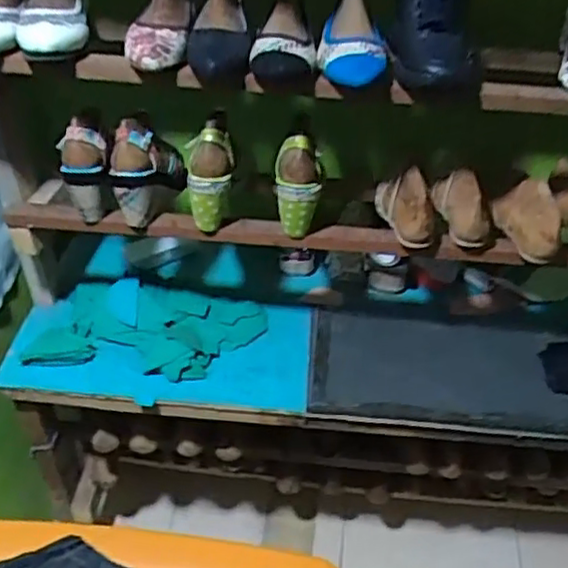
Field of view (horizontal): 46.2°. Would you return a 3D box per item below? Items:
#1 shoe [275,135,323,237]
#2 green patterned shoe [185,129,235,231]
[{"bbox_3d":[0.021,-0.143,0.950,0.065,0.141,0.073,1,40,0],"label":"shoe"},{"bbox_3d":[-0.109,-0.146,0.936,0.069,0.151,0.056,11,18,11],"label":"green patterned shoe"}]

